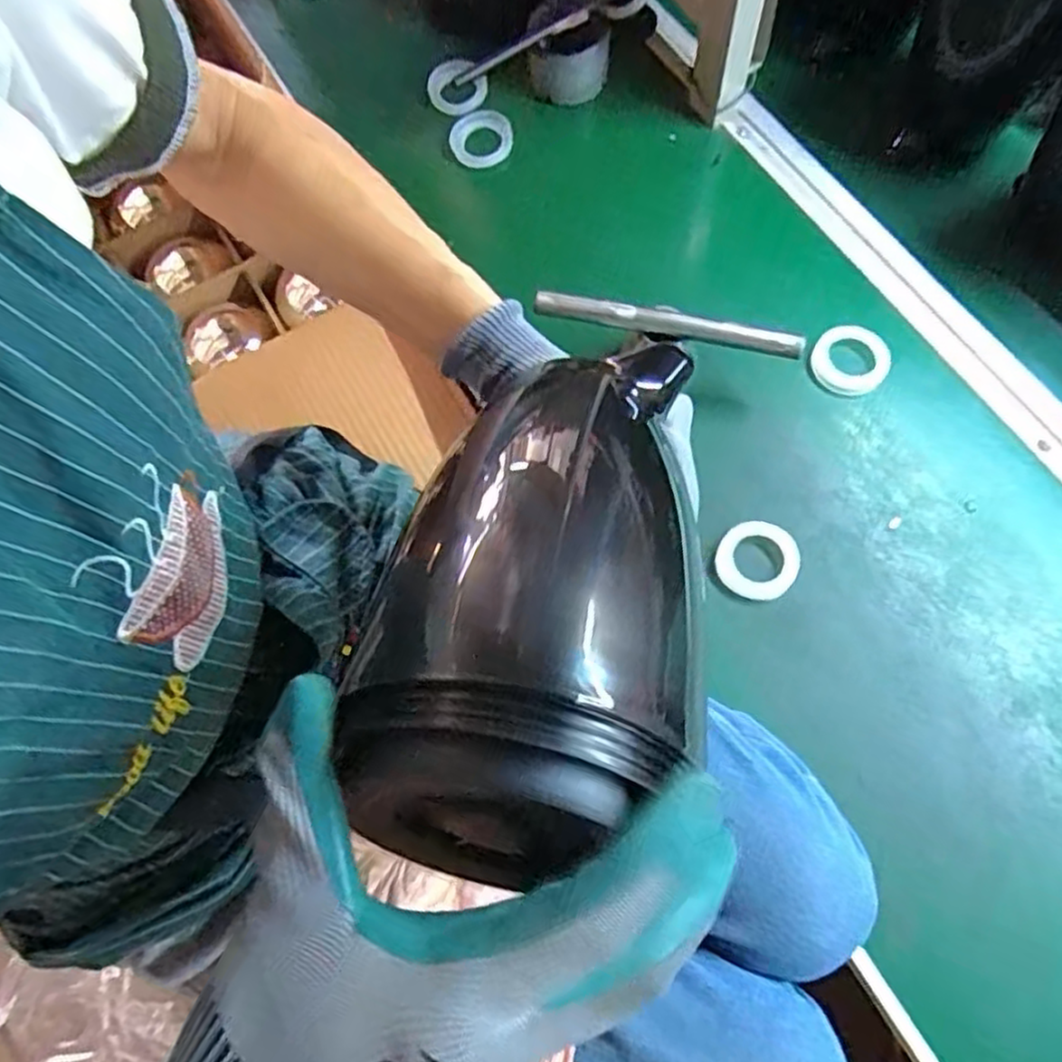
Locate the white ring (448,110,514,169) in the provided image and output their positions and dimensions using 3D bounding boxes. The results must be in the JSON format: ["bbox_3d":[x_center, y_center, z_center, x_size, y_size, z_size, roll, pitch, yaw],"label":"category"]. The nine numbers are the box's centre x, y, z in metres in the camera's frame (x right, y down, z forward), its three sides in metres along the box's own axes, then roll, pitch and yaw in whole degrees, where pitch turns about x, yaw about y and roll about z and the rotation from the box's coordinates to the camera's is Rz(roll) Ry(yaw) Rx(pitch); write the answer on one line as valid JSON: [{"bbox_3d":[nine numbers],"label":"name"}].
[{"bbox_3d":[-0.047,-0.372,0.688,0.063,0.011,0.054,-2,82,19],"label":"white ring"}]

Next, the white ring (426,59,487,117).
[{"bbox_3d":[-0.073,-0.431,0.704,0.071,0.007,0.052,34,93,22],"label":"white ring"}]

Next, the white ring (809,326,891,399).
[{"bbox_3d":[0.256,-0.138,0.581,0.057,0.009,0.059,-1,70,3],"label":"white ring"}]

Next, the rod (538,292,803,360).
[{"bbox_3d":[0.101,-0.156,0.544,0.198,0.020,0.014,13,72,8],"label":"rod"}]

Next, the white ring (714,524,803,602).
[{"bbox_3d":[0.168,0.022,0.536,0.057,0.011,0.056,-1,70,3],"label":"white ring"}]

